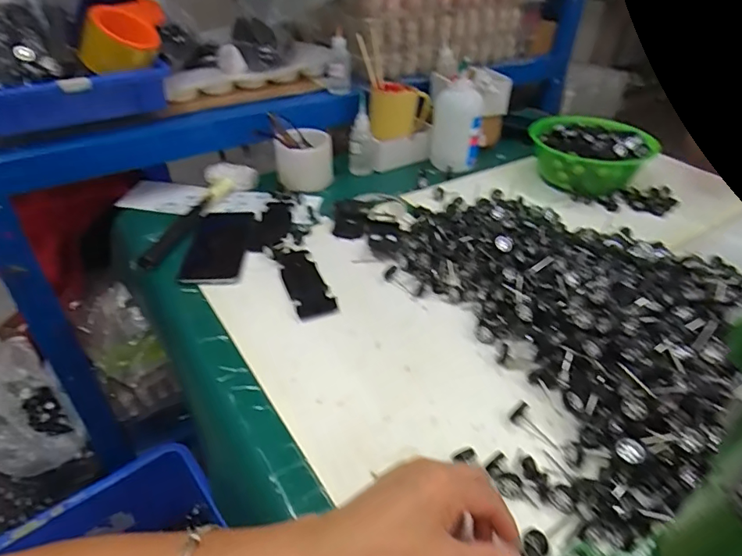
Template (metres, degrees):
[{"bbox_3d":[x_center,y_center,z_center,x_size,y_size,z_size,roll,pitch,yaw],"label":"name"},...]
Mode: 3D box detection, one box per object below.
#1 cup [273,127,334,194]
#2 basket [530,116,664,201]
[{"bbox_3d":[-0.107,-0.194,0.782,0.088,0.073,0.082,1,38,-1],"label":"cup"},{"bbox_3d":[0.365,-0.206,0.803,0.159,0.086,0.160,1,38,-1],"label":"basket"}]

